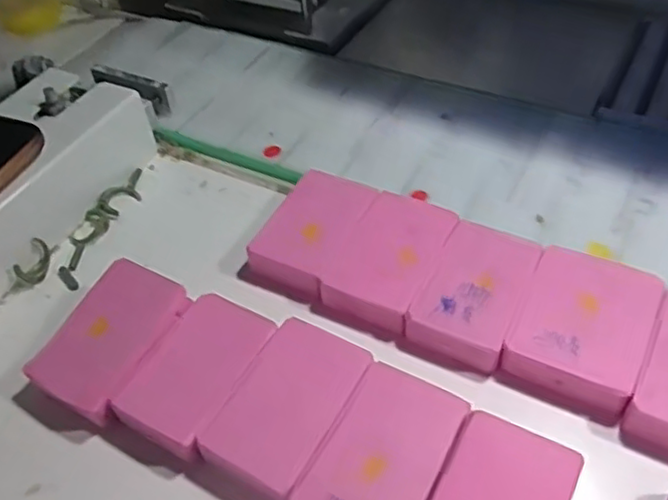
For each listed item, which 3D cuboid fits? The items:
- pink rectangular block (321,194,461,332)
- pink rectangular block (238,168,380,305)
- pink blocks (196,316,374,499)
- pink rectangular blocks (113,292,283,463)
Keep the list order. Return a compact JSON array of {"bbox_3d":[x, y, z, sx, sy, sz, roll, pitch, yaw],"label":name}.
[{"bbox_3d":[0.028,0.003,0.327,0.044,0.012,0.075,18,53,21],"label":"pink rectangular block"},{"bbox_3d":[-0.012,-0.010,0.343,0.047,0.016,0.072,19,53,21],"label":"pink rectangular block"},{"bbox_3d":[-0.018,0.066,0.279,0.045,0.018,0.072,21,54,23],"label":"pink blocks"},{"bbox_3d":[-0.058,0.055,0.293,0.041,0.019,0.070,20,54,22],"label":"pink rectangular blocks"}]

